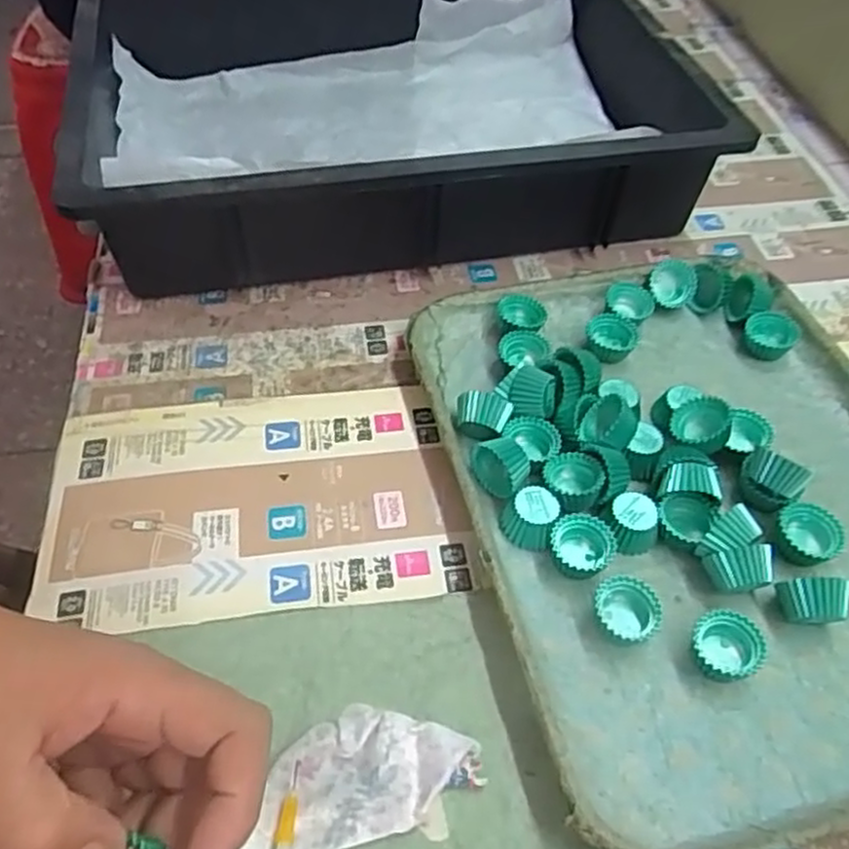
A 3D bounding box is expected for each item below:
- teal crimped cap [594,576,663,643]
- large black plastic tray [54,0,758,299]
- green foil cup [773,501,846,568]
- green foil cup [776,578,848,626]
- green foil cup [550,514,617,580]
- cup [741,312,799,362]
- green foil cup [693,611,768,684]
[{"bbox_3d":[0.097,0.088,0.352,0.025,0.015,0.032,-31,59,-25],"label":"teal crimped cap"},{"bbox_3d":[-0.026,-0.242,0.567,0.434,0.093,0.334,-6,52,-8],"label":"large black plastic tray"},{"bbox_3d":[0.197,0.056,0.378,0.026,0.018,0.032,-33,60,-26],"label":"green foil cup"},{"bbox_3d":[0.183,0.085,0.346,0.029,0.031,0.016,9,51,4],"label":"green foil cup"},{"bbox_3d":[0.080,0.063,0.371,0.029,0.017,0.031,2,51,-2],"label":"green foil cup"},{"bbox_3d":[0.222,-0.056,0.473,0.031,0.021,0.031,2,51,-2],"label":"cup"},{"bbox_3d":[0.141,0.103,0.341,0.028,0.018,0.030,6,51,2],"label":"green foil cup"}]

